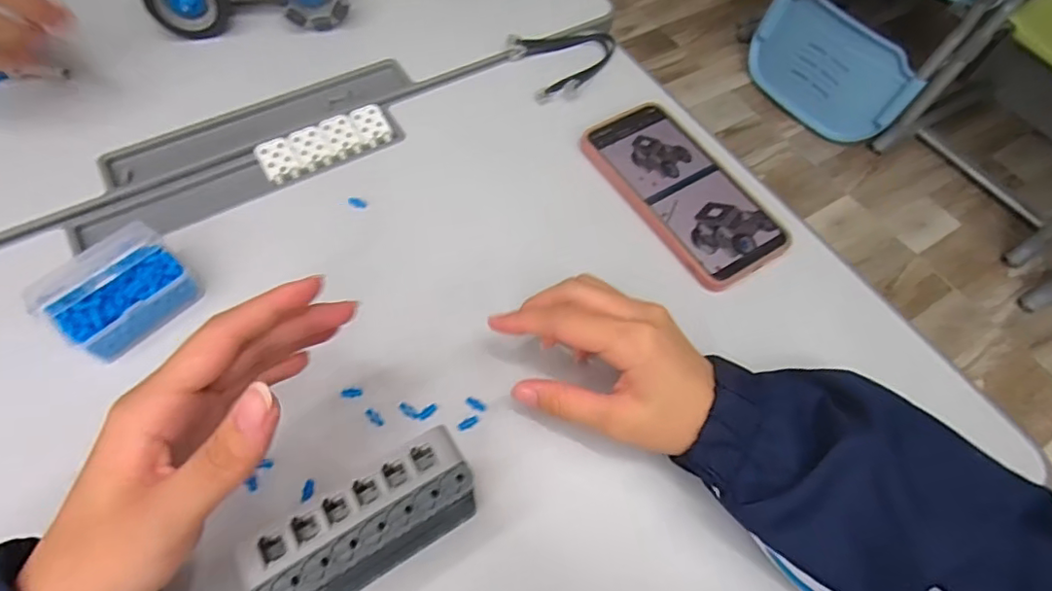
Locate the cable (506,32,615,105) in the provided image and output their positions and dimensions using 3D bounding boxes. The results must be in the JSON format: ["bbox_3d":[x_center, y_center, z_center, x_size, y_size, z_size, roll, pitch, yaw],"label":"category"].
[{"bbox_3d":[0.041,-0.211,0.496,0.098,0.015,0.076,-21,64,-15],"label":"cable"}]

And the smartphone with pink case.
[{"bbox_3d":[0.122,-0.083,0.432,0.087,0.011,0.165,-28,66,-18],"label":"smartphone with pink case"}]

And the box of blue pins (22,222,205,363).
[{"bbox_3d":[-0.246,-0.001,0.342,0.043,0.044,0.072,36,64,16],"label":"box of blue pins"}]

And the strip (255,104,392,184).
[{"bbox_3d":[-0.156,-0.120,0.437,0.100,0.006,0.037,-28,66,-18],"label":"strip"}]

